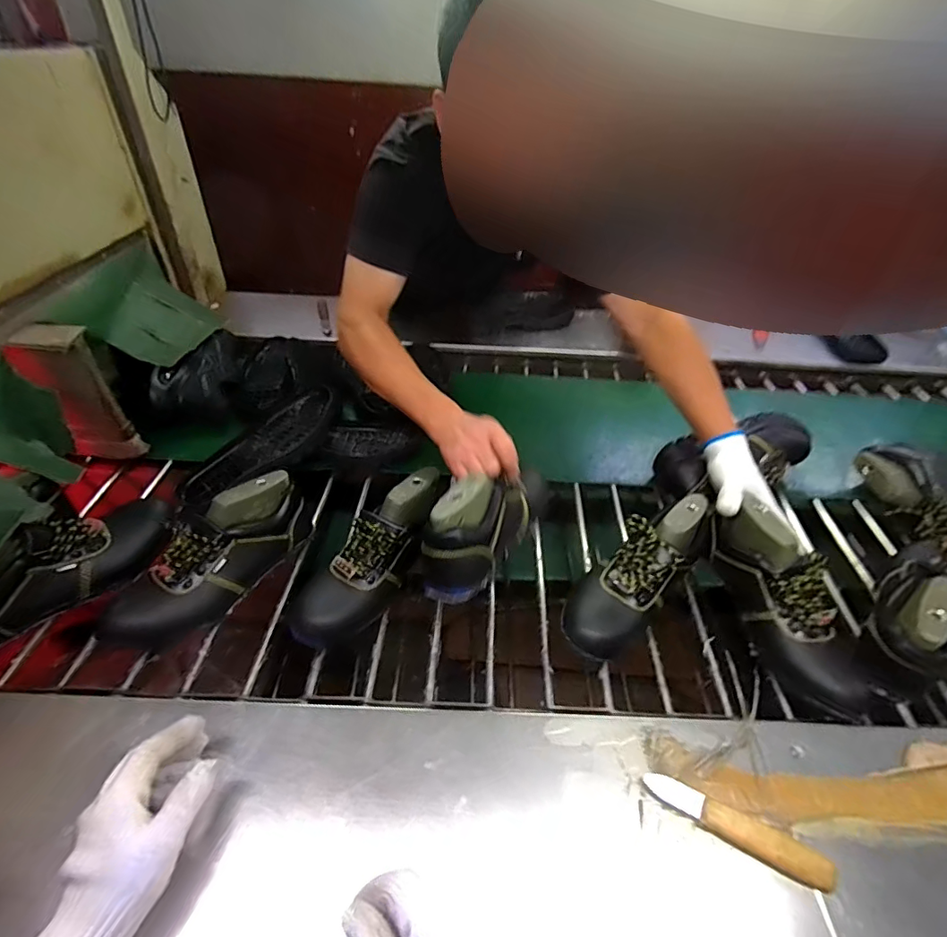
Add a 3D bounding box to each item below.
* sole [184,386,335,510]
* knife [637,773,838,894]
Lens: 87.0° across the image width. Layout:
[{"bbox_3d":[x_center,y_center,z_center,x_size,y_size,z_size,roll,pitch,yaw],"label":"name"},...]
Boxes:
[{"bbox_3d":[-0.345,-0.038,0.828,0.110,0.028,0.273,34,63,28],"label":"sole"},{"bbox_3d":[0.243,0.331,0.463,0.161,0.021,0.027,23,47,19],"label":"knife"}]

